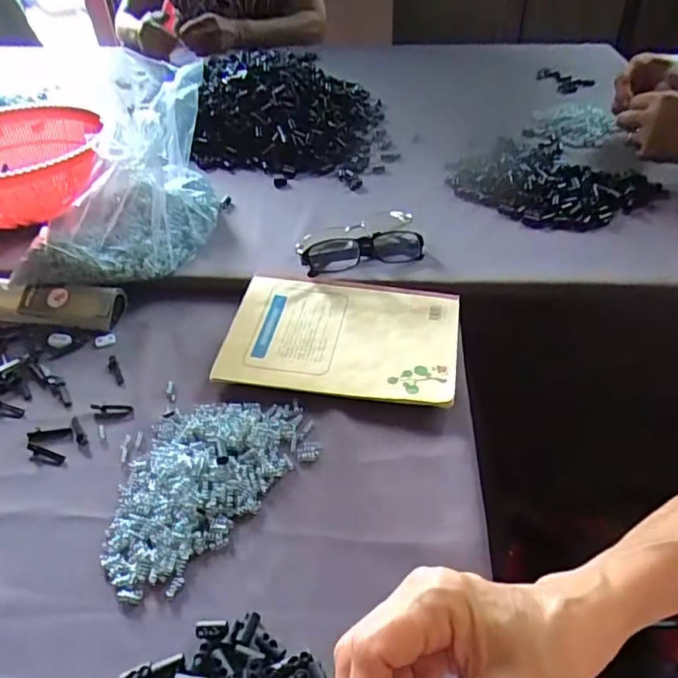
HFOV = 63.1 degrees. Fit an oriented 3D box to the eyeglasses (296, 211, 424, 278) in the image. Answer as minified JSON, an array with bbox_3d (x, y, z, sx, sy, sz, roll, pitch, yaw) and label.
[{"bbox_3d":[0.019,-0.106,0.587,0.125,0.025,0.080,-15,43,-12],"label":"eyeglasses"}]

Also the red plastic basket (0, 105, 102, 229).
[{"bbox_3d":[-0.396,-0.208,0.684,0.201,0.100,0.254,-16,44,-13],"label":"red plastic basket"}]

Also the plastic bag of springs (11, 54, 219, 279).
[{"bbox_3d":[-0.231,-0.161,0.579,0.174,0.173,0.177,-5,42,-1],"label":"plastic bag of springs"}]

